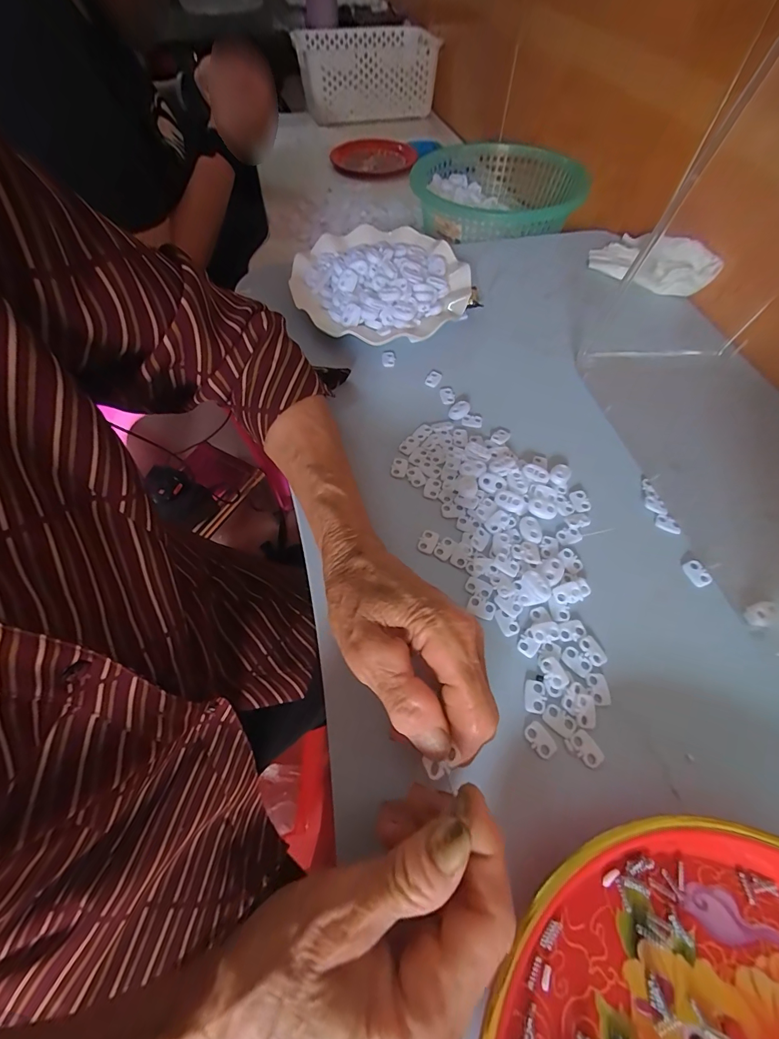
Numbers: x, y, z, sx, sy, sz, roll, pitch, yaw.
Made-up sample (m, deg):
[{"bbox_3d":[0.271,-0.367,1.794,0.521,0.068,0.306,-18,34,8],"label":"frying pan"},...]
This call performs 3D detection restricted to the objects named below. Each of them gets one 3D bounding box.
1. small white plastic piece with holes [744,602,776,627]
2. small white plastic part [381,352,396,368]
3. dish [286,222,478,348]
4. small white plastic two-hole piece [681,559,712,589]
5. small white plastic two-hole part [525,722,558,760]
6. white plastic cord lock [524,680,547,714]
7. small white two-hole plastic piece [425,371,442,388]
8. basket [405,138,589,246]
[{"bbox_3d":[0.246,0.062,0.260,0.024,0.004,0.013,-17,63,-8],"label":"small white plastic piece with holes"},{"bbox_3d":[-0.001,-0.155,0.381,0.012,0.006,0.015,-3,62,-1],"label":"small white plastic part"},{"bbox_3d":[-0.010,-0.246,0.414,0.179,0.039,0.174,0,62,1],"label":"dish"},{"bbox_3d":[0.218,0.038,0.278,0.011,0.005,0.019,-21,64,-10],"label":"small white plastic two-hole piece"},{"bbox_3d":[0.087,0.126,0.224,0.012,0.004,0.018,-30,65,-14],"label":"small white plastic two-hole part"},{"bbox_3d":[0.088,0.106,0.236,0.012,0.004,0.018,11,63,7],"label":"white plastic cord lock"},{"bbox_3d":[0.042,-0.133,0.373,0.012,0.005,0.016,27,65,14],"label":"small white two-hole plastic piece"},{"bbox_3d":[0.147,-0.468,0.567,0.228,0.080,0.285,1,60,1],"label":"basket"}]

